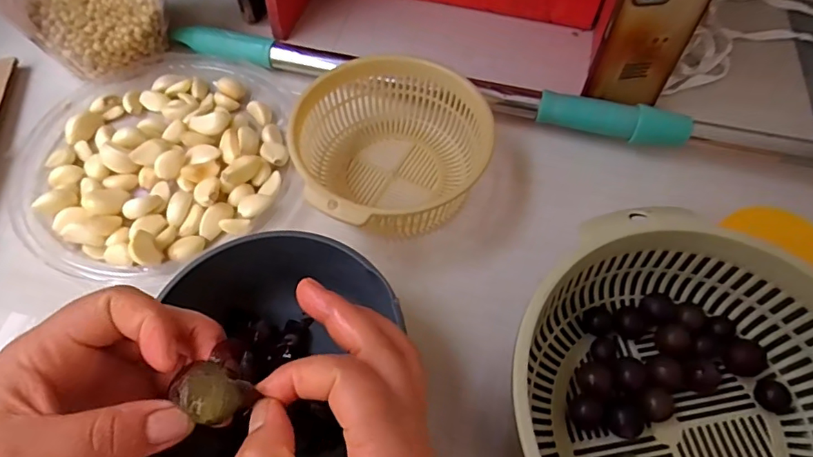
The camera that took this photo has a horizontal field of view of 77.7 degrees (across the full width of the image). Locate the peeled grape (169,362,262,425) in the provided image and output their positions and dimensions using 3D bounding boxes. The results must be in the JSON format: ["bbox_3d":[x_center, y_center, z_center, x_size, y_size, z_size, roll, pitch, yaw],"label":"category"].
[{"bbox_3d":[-0.079,0.067,0.205,0.026,0.015,0.020,27,62,12],"label":"peeled grape"}]

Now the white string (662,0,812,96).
[{"bbox_3d":[0.372,-0.213,0.533,0.267,0.016,0.129,-12,61,-10],"label":"white string"}]

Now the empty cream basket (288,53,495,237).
[{"bbox_3d":[-0.018,-0.066,0.406,0.137,0.067,0.147,1,60,-2],"label":"empty cream basket"}]

